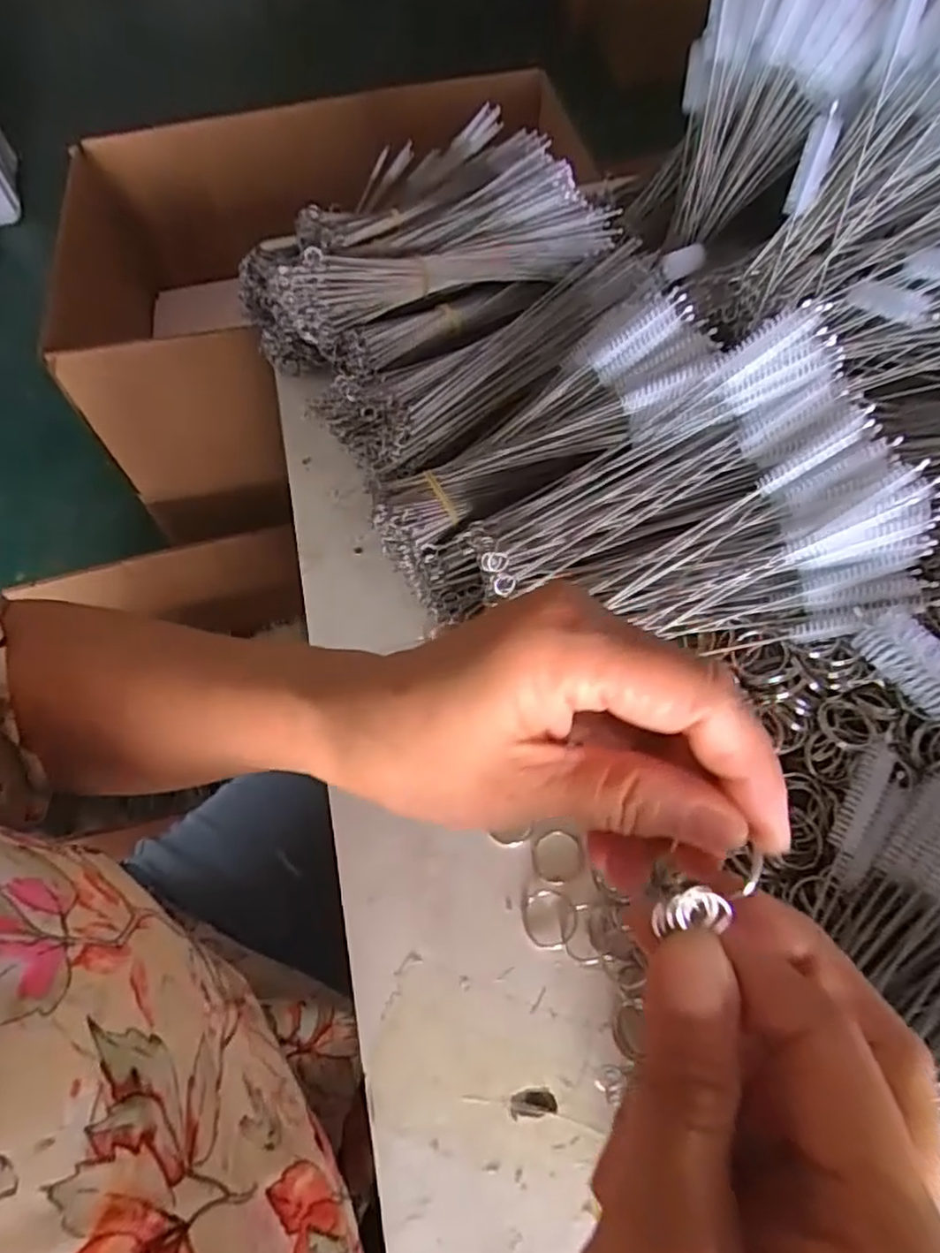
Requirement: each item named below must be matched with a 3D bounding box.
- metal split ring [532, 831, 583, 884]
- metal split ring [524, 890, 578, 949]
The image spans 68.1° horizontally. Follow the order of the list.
[{"bbox_3d":[0.042,0.110,0.330,0.024,0.004,0.023,-2,60,3],"label":"metal split ring"},{"bbox_3d":[0.036,0.132,0.314,0.025,0.004,0.025,-2,60,3],"label":"metal split ring"}]

